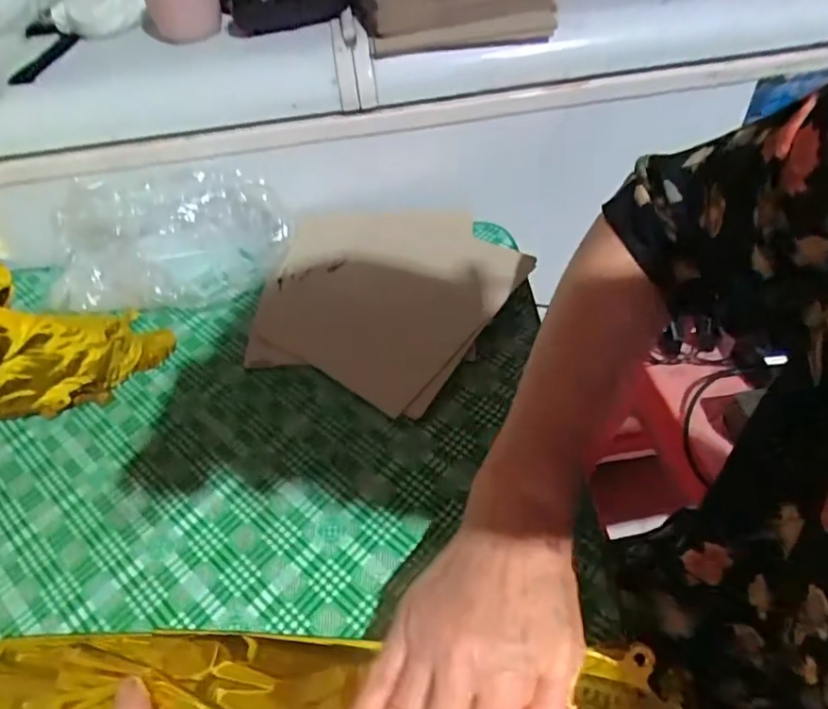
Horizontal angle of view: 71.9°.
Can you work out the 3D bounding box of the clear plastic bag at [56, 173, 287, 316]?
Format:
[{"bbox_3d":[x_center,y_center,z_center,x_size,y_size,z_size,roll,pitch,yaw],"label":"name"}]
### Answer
[{"bbox_3d":[-0.223,-0.103,0.517,0.204,0.103,0.107,-13,49,-8],"label":"clear plastic bag"}]

